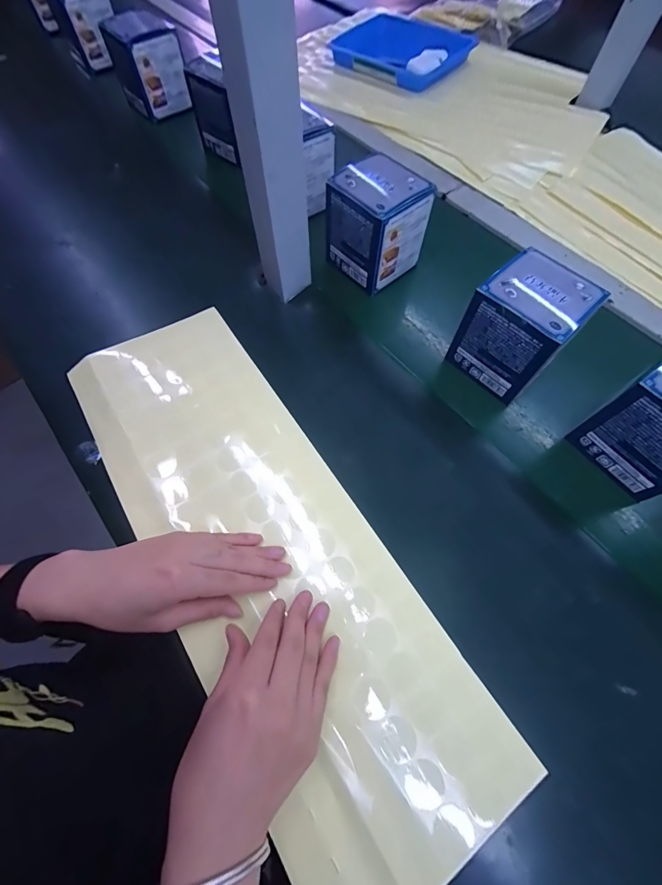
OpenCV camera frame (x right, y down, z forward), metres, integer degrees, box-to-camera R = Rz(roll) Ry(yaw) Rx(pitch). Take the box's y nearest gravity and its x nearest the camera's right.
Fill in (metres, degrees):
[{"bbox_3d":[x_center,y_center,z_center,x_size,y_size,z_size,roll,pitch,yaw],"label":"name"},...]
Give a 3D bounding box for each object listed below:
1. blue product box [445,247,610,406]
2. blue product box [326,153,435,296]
[{"bbox_3d":[0.176,-0.107,0.340,0.086,0.097,0.086,-40,69,-17],"label":"blue product box"},{"bbox_3d":[0.047,-0.237,0.388,0.083,0.098,0.081,-38,69,-16],"label":"blue product box"}]

